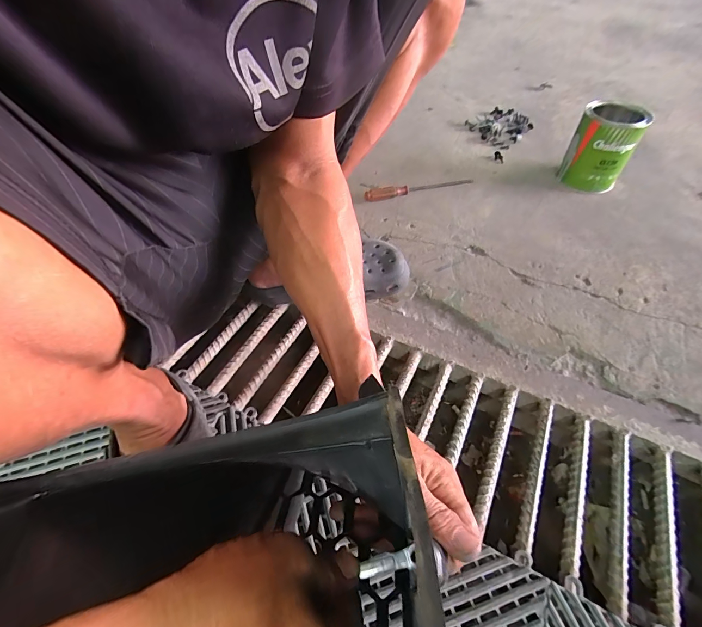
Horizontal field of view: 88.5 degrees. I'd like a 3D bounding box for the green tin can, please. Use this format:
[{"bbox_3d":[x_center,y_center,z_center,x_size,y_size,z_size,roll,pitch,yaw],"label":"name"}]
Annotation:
[{"bbox_3d":[0.498,-0.328,0.720,0.109,0.137,0.135,28,57,21],"label":"green tin can"}]

